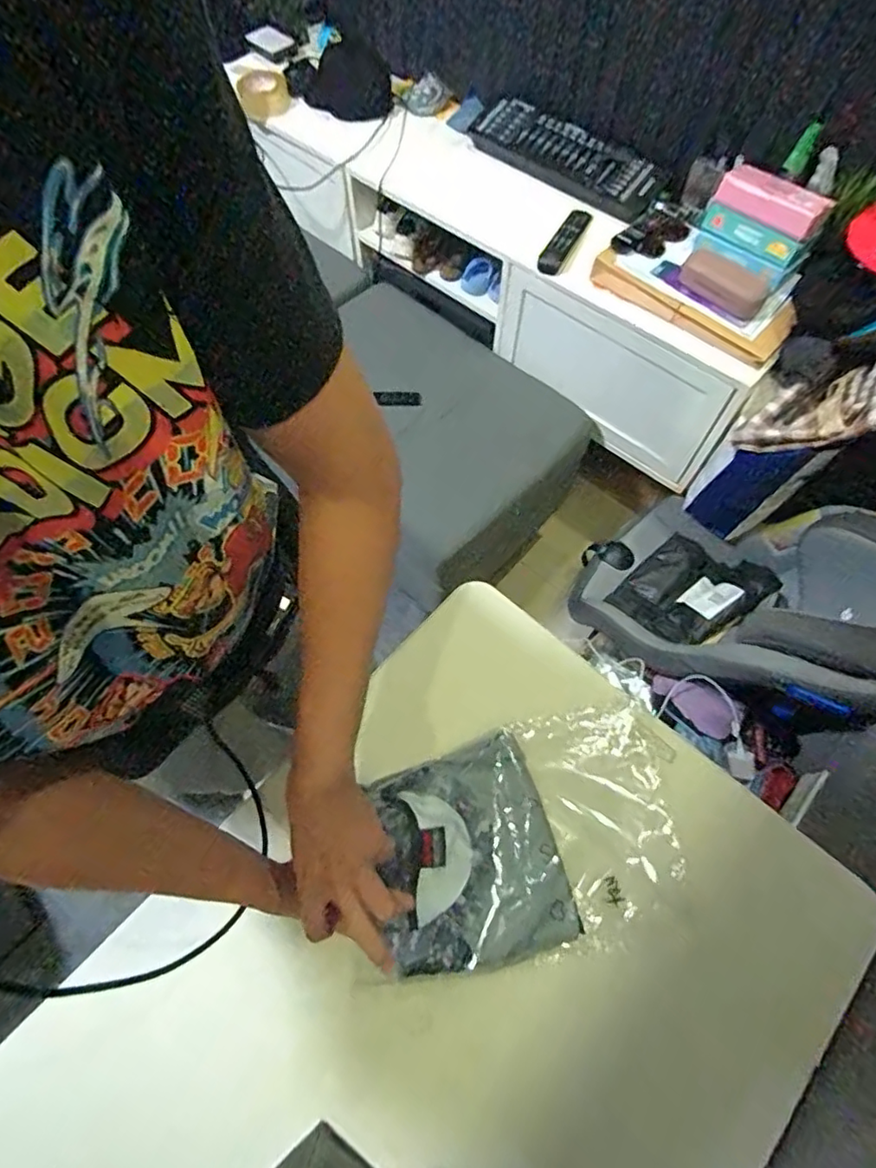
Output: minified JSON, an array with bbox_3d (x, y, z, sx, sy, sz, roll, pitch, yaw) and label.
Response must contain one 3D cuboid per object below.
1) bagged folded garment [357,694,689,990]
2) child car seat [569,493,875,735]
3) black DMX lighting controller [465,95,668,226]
[{"bbox_3d":[0.107,0.268,0.611,0.328,0.078,0.222,-17,66,-7],"label":"bagged folded garment"},{"bbox_3d":[0.608,0.016,1.191,0.576,0.385,0.397,37,70,16],"label":"child car seat"},{"bbox_3d":[0.282,-0.975,1.302,0.486,0.034,0.138,42,101,18],"label":"black DMX lighting controller"}]

